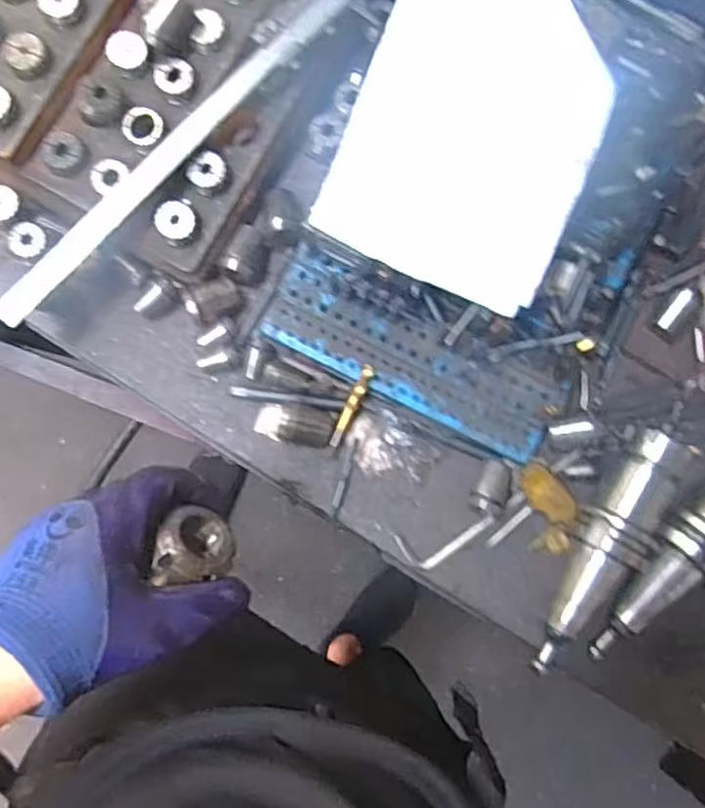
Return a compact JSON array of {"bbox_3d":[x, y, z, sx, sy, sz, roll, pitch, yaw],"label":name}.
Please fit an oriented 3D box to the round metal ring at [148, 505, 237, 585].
[{"bbox_3d":[-0.084,0.079,0.374,0.036,0.028,0.035,9,85,-1],"label":"round metal ring"}]

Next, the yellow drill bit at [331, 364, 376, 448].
[{"bbox_3d":[0.000,0.001,0.532,0.012,0.016,0.068,26,85,1],"label":"yellow drill bit"}]

